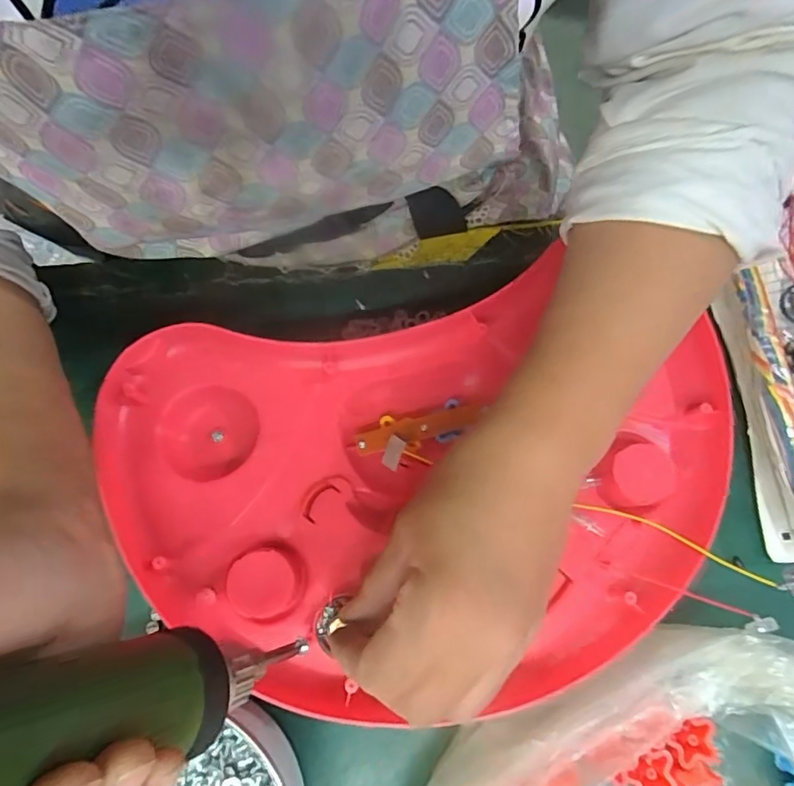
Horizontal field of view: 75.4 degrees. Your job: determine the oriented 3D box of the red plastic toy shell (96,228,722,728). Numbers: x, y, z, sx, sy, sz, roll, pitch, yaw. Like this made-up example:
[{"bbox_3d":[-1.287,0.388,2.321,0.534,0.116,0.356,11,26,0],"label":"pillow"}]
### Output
[{"bbox_3d":[0.015,0.050,0.279,0.334,0.043,0.215,-11,71,-6],"label":"red plastic toy shell"}]

